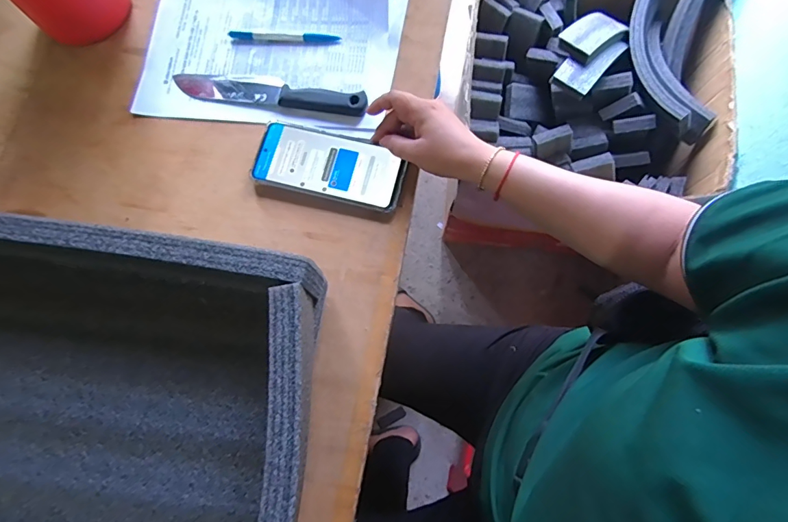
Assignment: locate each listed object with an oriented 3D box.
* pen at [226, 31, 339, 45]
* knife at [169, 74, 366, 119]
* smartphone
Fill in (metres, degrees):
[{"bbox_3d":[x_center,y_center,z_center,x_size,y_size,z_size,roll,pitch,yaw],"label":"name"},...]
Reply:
[{"bbox_3d":[-0.135,-0.275,0.538,0.135,0.008,0.013,3,74,2],"label":"pen"},{"bbox_3d":[-0.148,-0.202,0.515,0.233,0.016,0.038,9,77,4],"label":"knife"},{"bbox_3d":[-0.071,-0.108,0.487,0.165,0.009,0.075,16,75,5],"label":"smartphone"}]

